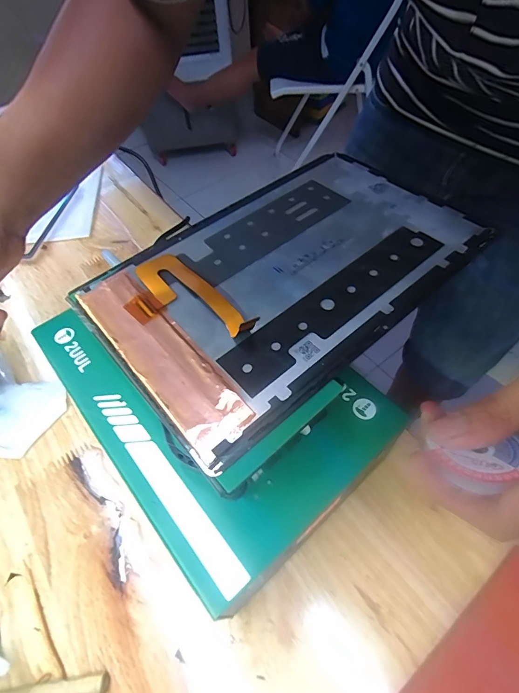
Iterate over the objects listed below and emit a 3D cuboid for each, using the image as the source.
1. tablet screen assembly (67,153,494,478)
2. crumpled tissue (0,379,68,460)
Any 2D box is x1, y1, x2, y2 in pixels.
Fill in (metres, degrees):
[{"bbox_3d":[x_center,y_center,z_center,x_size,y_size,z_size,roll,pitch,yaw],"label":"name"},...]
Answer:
[{"bbox_3d":[0.016,-0.052,0.234,0.225,0.005,0.149,-37,60,-20],"label":"tablet screen assembly"},{"bbox_3d":[-0.206,0.057,0.324,0.049,0.023,0.070,24,60,19],"label":"crumpled tissue"}]

